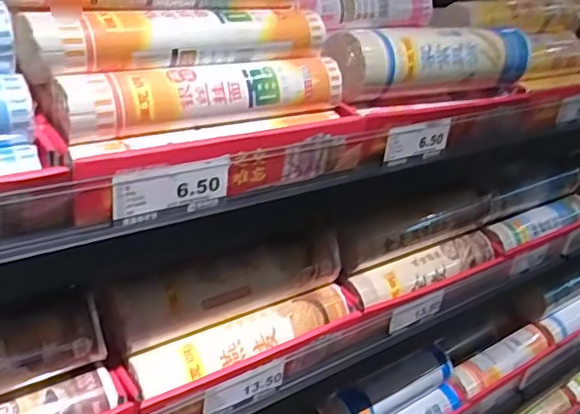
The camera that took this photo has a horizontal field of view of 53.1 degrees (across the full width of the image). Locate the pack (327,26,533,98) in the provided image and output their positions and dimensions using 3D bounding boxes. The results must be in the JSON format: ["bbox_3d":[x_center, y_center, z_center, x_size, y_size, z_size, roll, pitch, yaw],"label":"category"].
[{"bbox_3d":[0.145,-0.150,0.580,0.229,0.055,0.048,-10,29,-29],"label":"pack"}]

